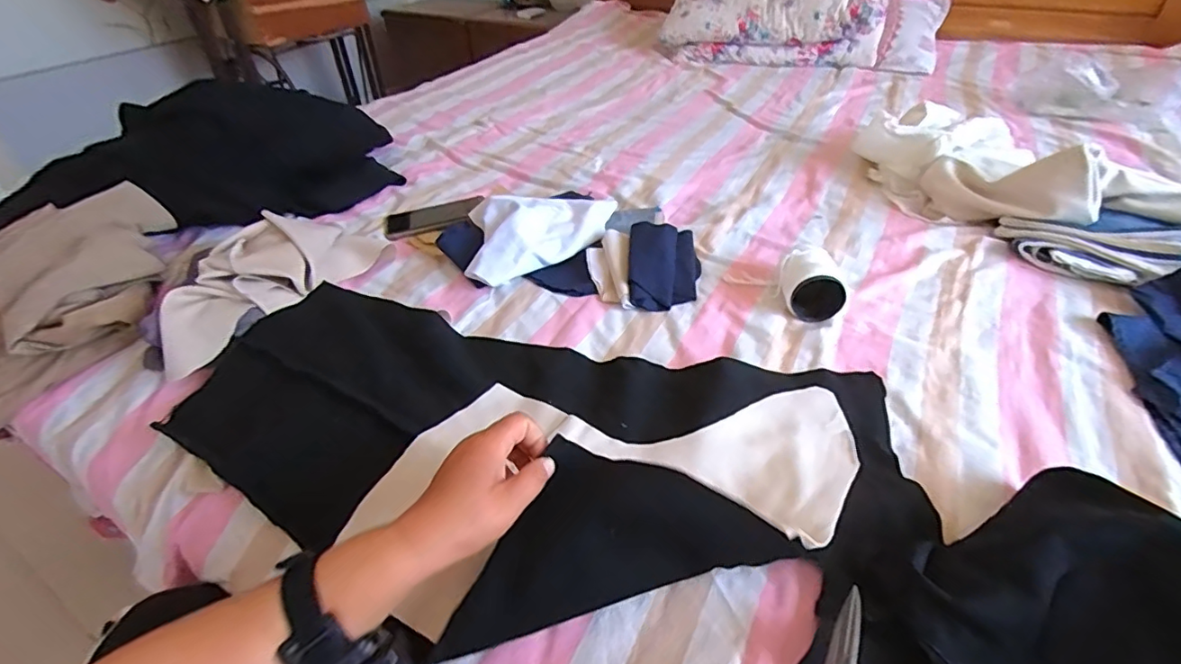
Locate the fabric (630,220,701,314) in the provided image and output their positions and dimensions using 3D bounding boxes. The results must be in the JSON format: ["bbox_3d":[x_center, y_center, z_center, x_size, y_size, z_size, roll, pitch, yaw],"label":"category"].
[{"bbox_3d":[0.097,-0.090,0.716,0.094,0.044,0.150,2,40,5],"label":"fabric"}]

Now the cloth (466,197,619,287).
[{"bbox_3d":[-0.068,-0.142,0.768,0.229,0.061,0.155,-13,41,-12],"label":"cloth"}]

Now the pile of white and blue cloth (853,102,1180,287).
[{"bbox_3d":[0.619,-0.230,0.802,0.211,0.110,0.461,-21,43,-21],"label":"pile of white and blue cloth"}]

